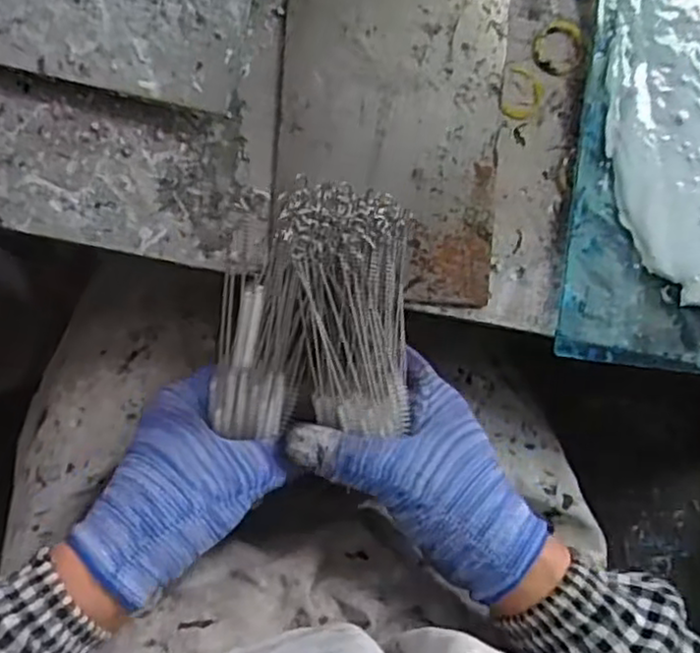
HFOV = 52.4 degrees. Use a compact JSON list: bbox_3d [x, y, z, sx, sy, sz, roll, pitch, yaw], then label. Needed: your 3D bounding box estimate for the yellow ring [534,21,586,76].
[{"bbox_3d":[0.120,-0.161,0.410,0.030,0.004,0.032,0,93,-7],"label":"yellow ring"}]

